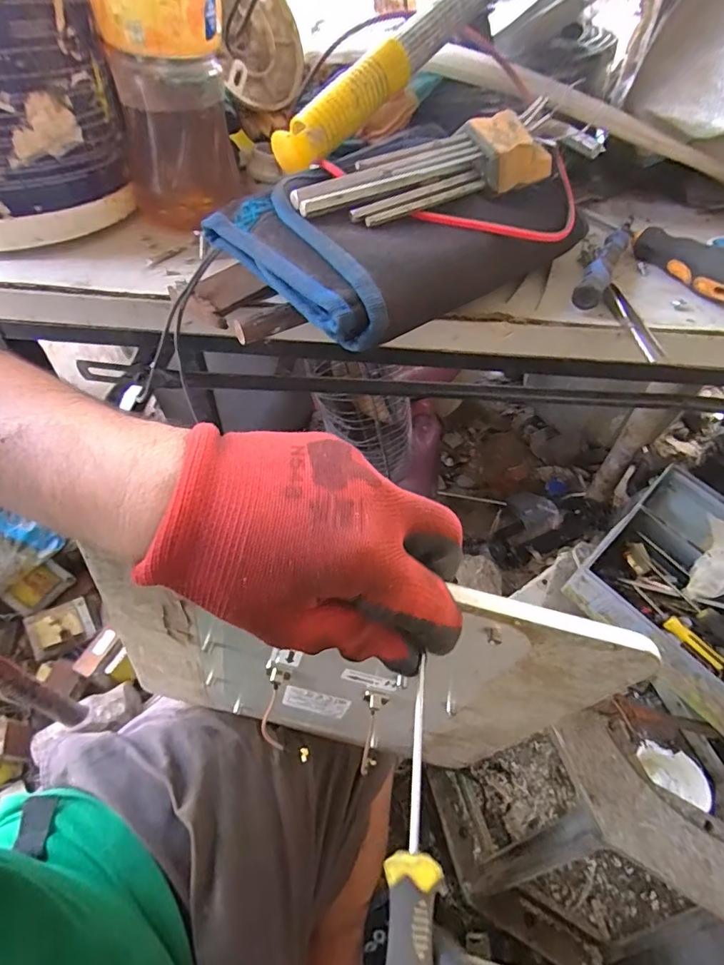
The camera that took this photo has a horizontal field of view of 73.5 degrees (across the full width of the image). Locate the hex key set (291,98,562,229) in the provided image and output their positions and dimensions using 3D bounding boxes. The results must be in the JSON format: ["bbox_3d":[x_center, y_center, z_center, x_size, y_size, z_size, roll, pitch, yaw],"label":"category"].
[{"bbox_3d":[0.044,-0.190,0.294,0.175,0.033,0.032,-27,55,-22],"label":"hex key set"}]

